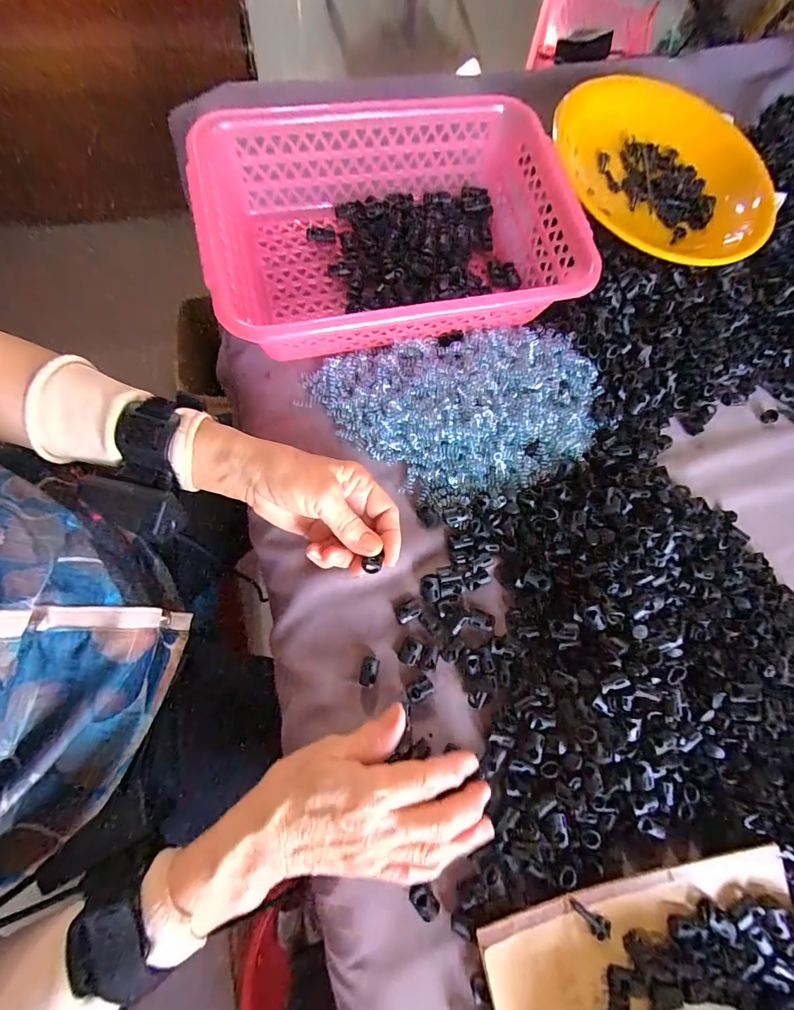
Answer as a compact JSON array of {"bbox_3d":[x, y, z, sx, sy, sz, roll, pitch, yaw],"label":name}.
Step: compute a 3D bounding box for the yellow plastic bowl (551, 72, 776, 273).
[{"bbox_3d":[0.289,-0.345,0.450,0.216,0.046,0.229,1,75,-5],"label":"yellow plastic bowl"}]

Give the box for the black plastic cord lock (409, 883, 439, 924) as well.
[{"bbox_3d":[0.019,0.263,0.289,0.015,0.008,0.021,-34,81,-13],"label":"black plastic cord lock"}]

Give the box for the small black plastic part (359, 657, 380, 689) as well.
[{"bbox_3d":[-0.021,0.123,0.322,0.012,0.009,0.020,15,74,-2],"label":"small black plastic part"}]

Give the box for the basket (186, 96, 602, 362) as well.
[{"bbox_3d":[-0.003,-0.234,0.381,0.304,0.070,0.214,-11,76,-9],"label":"basket"}]

